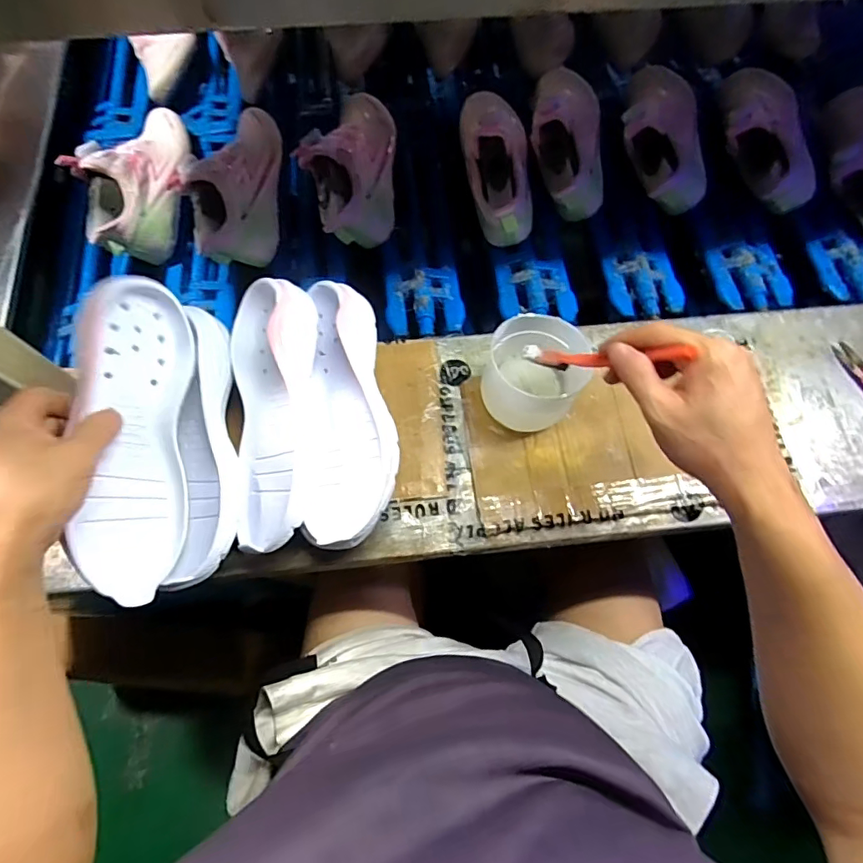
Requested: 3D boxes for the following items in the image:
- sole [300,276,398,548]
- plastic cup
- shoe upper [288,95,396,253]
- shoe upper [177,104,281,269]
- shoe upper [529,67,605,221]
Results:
[{"bbox_3d":[-0.078,-0.019,0.466,0.085,0.044,0.239,-4,79,0],"label":"sole"},{"bbox_3d":[0.094,-0.053,0.492,0.081,0.105,0.075,-1,66,1],"label":"plastic cup"},{"bbox_3d":[-0.106,-0.344,0.655,0.114,0.081,0.237,0,66,1],"label":"shoe upper"},{"bbox_3d":[-0.244,-0.313,0.642,0.109,0.078,0.210,-8,66,-2],"label":"shoe upper"},{"bbox_3d":[0.178,-0.396,0.673,0.103,0.089,0.253,0,66,2],"label":"shoe upper"}]

